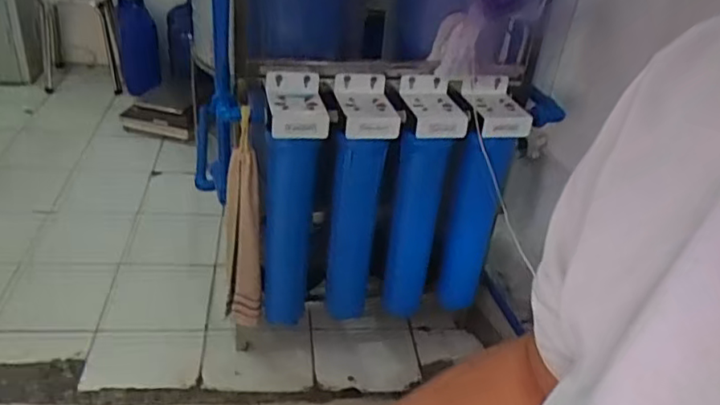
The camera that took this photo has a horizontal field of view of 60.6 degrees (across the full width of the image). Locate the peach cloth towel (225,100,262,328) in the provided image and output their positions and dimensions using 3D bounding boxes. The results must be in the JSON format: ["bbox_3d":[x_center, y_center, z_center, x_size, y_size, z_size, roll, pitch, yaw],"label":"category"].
[{"bbox_3d":[-0.266,0.051,1.420,0.091,0.533,0.074,1,33,-10],"label":"peach cloth towel"}]

